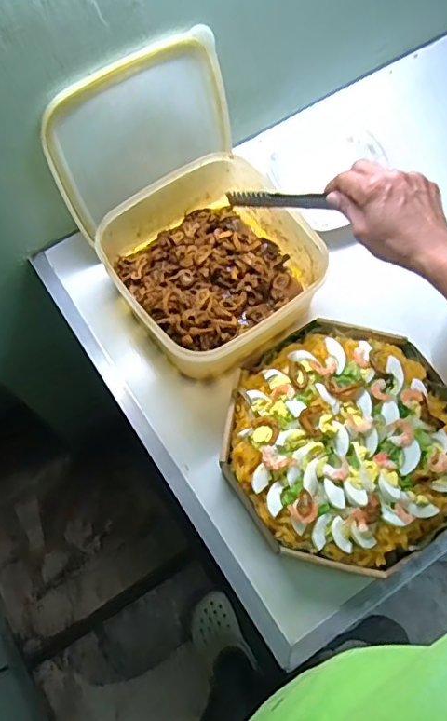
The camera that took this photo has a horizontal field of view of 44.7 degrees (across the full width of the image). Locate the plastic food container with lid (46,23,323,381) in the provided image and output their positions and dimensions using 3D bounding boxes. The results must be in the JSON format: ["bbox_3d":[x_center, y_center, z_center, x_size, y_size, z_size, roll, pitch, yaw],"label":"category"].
[{"bbox_3d":[-0.030,-0.154,0.598,0.213,0.198,0.267,-31,73,-12],"label":"plastic food container with lid"}]

